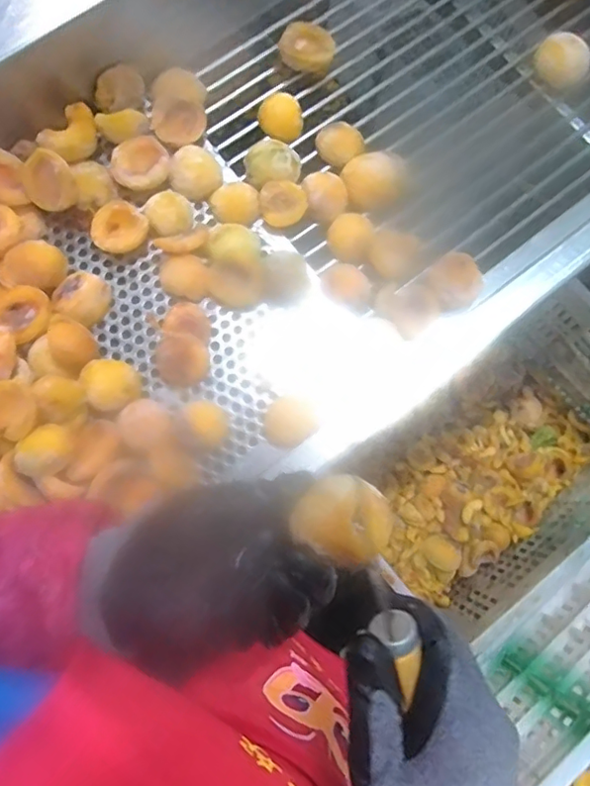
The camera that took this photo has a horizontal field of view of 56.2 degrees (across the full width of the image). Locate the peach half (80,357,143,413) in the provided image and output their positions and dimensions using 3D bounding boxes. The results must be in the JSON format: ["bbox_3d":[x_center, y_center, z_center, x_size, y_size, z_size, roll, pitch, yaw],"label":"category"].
[{"bbox_3d":[-0.185,-0.009,0.557,0.049,0.030,0.054,-24,80,-6],"label":"peach half"}]

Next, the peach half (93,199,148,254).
[{"bbox_3d":[-0.189,-0.174,0.599,0.056,0.029,0.053,0,79,-1],"label":"peach half"}]

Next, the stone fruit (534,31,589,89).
[{"bbox_3d":[0.322,-0.399,0.662,0.061,0.032,0.054,32,80,5],"label":"stone fruit"}]

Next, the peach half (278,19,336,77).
[{"bbox_3d":[0.014,-0.406,0.655,0.063,0.029,0.052,8,79,0],"label":"peach half"}]

